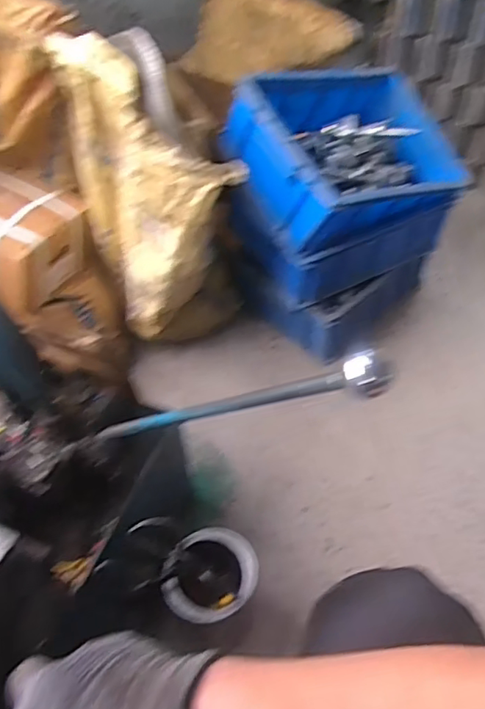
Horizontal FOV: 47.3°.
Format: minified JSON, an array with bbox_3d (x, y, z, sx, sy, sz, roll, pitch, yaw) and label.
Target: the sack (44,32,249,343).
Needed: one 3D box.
[{"bbox_3d":[-0.132,-0.226,0.992,0.257,0.561,0.283,-13,49,-9],"label":"sack"}]

